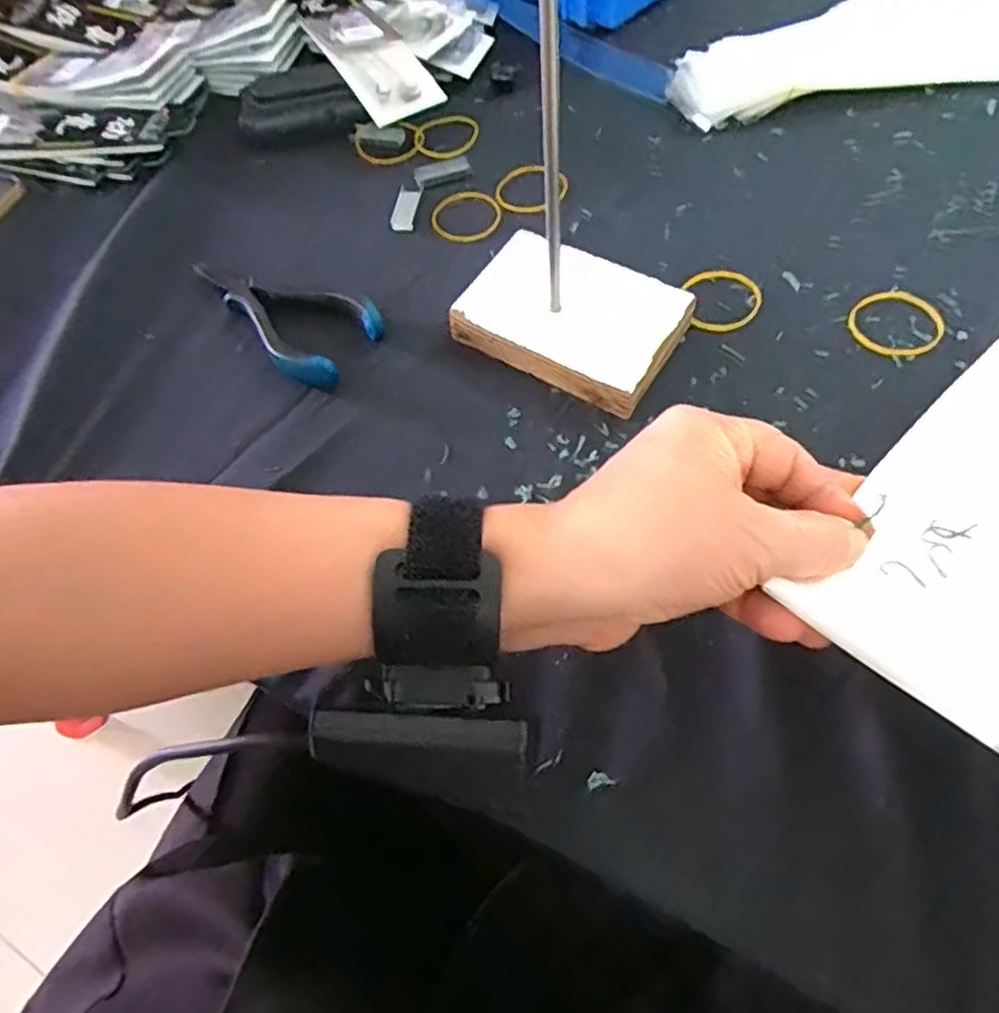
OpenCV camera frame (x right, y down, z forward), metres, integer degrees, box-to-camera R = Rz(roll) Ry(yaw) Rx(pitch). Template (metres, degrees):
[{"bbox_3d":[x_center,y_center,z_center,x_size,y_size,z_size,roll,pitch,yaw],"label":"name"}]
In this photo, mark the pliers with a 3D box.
[{"bbox_3d":[-0.122,-0.099,0.355,0.117,0.018,0.051,25,65,18],"label":"pliers"}]

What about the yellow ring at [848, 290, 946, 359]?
[{"bbox_3d":[0.193,-0.089,0.332,0.044,0.004,0.040,-2,60,4],"label":"yellow ring"}]

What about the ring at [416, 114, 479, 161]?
[{"bbox_3d":[-0.032,-0.237,0.437,0.042,0.005,0.033,-34,73,-10],"label":"ring"}]

